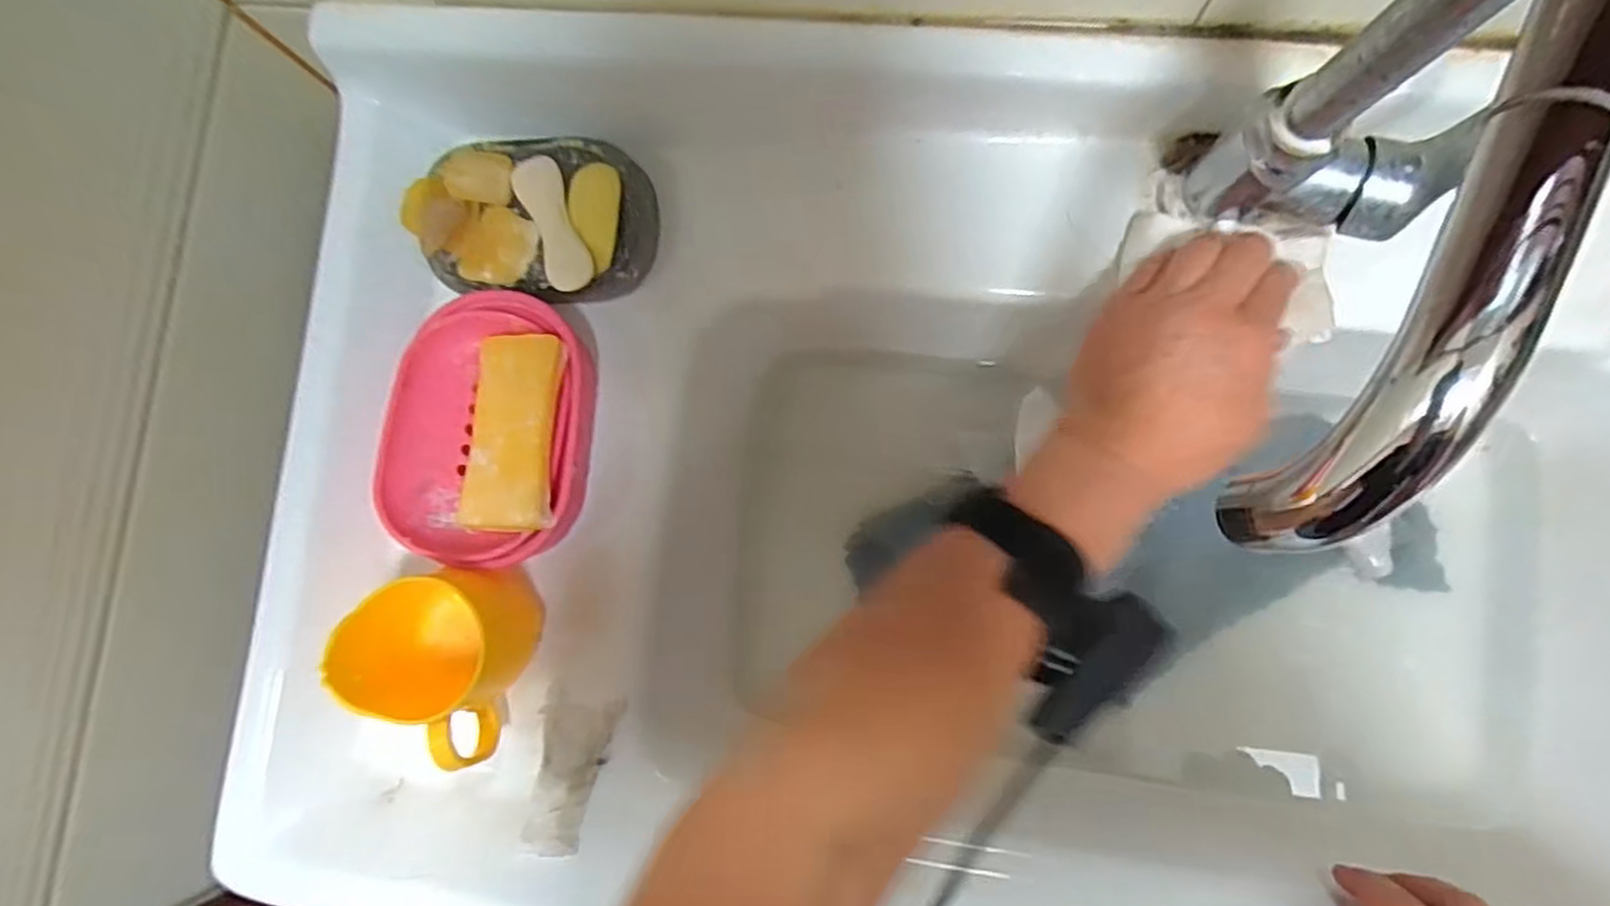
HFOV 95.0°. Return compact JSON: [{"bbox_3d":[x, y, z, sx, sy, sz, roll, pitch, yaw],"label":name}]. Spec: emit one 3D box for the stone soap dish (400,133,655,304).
[{"bbox_3d":[-0.161,-0.140,0.447,0.139,0.044,0.096,8,85,6],"label":"stone soap dish"}]

